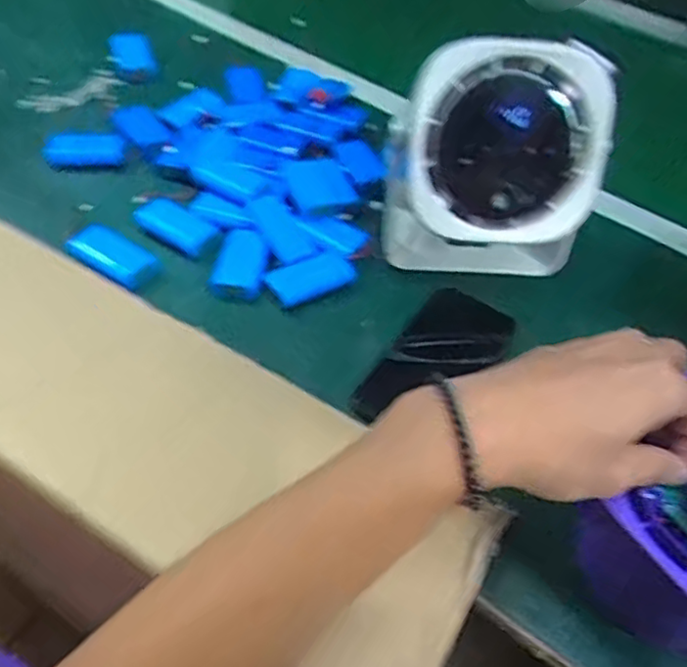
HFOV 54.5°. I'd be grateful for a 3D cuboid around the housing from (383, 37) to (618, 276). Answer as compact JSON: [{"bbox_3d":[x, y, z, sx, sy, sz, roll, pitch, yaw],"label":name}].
[{"bbox_3d":[0.118,-0.116,0.509,0.156,0.178,0.087,10,49,4],"label":"housing"}]

